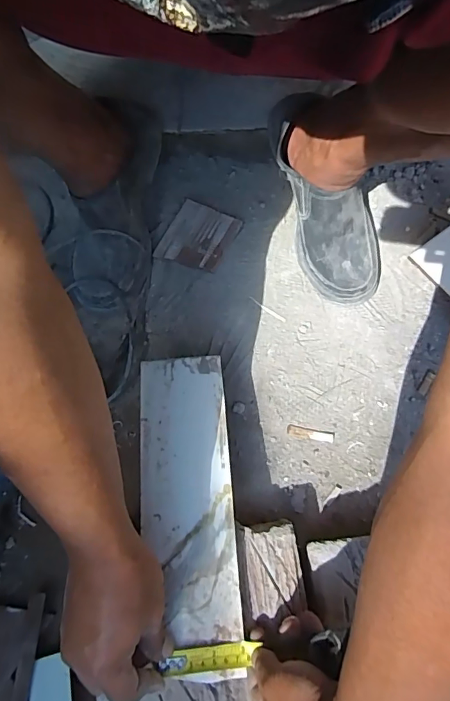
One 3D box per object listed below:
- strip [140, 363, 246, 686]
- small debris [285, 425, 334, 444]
[{"bbox_3d":[-0.036,0.146,0.446,0.093,0.005,0.298,-8,66,-1],"label":"strip"},{"bbox_3d":[0.103,0.101,0.541,0.056,0.004,0.012,7,66,6],"label":"small debris"}]

